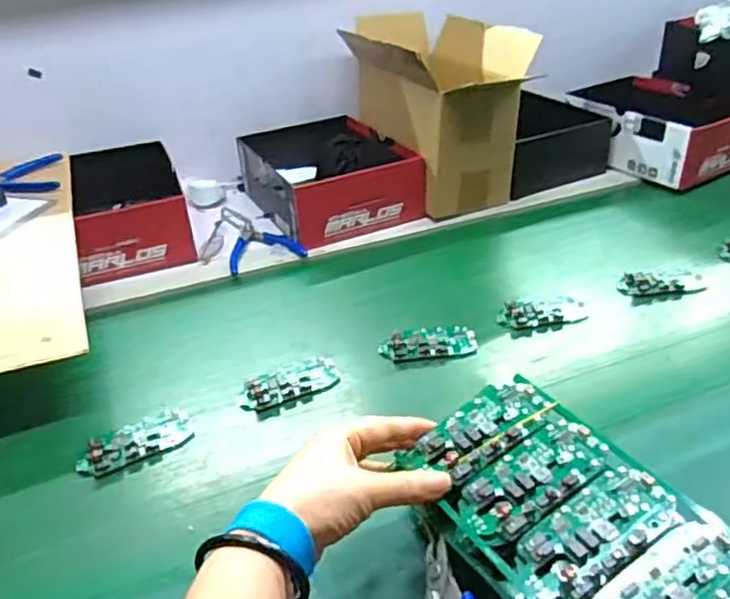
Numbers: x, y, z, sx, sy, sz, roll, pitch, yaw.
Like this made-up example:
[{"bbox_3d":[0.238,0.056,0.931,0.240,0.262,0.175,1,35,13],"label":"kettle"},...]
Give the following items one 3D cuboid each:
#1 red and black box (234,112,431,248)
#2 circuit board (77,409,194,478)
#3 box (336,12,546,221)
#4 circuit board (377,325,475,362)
[{"bbox_3d":[-0.049,-0.171,0.951,0.187,0.096,0.234,-18,36,-21],"label":"red and black box"},{"bbox_3d":[-0.206,0.127,0.607,0.098,0.012,0.049,-20,37,-23],"label":"circuit board"},{"bbox_3d":[0.101,-0.275,0.982,0.160,0.211,0.264,-20,37,-24],"label":"box"},{"bbox_3d":[0.067,0.045,0.713,0.103,0.011,0.050,-8,34,-7],"label":"circuit board"}]

